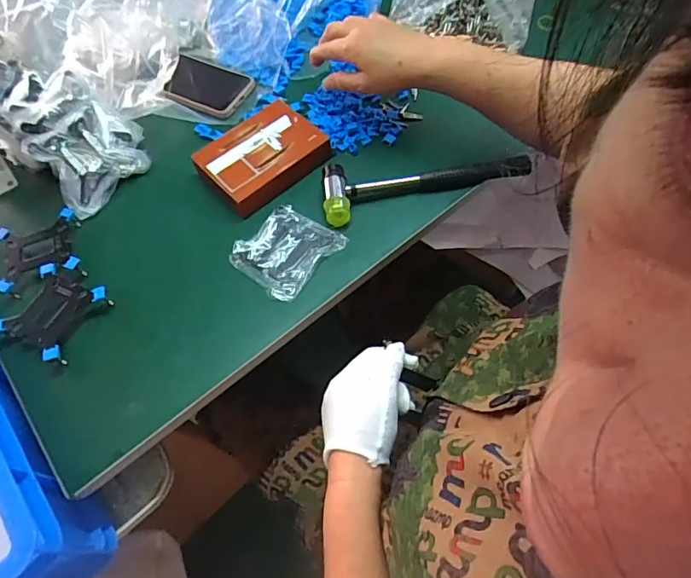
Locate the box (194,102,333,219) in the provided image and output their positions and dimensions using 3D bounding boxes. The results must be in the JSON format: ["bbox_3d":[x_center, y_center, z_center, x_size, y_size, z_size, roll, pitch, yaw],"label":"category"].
[{"bbox_3d":[-0.101,-0.164,0.588,0.143,0.029,0.109,-39,67,-16],"label":"box"}]

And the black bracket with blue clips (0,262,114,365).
[{"bbox_3d":[-0.305,0.025,0.509,0.083,0.028,0.084,22,66,14],"label":"black bracket with blue clips"}]

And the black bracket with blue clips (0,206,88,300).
[{"bbox_3d":[-0.344,-0.042,0.547,0.086,0.032,0.085,-19,63,-7],"label":"black bracket with blue clips"}]

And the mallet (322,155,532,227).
[{"bbox_3d":[0.089,-0.130,0.561,0.239,0.025,0.063,-14,63,-4],"label":"mallet"}]

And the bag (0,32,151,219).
[{"bbox_3d":[-0.414,-0.240,0.630,0.356,0.072,0.123,35,69,19],"label":"bag"}]

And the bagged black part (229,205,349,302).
[{"bbox_3d":[-0.066,-0.045,0.538,0.094,0.009,0.100,37,70,19],"label":"bagged black part"}]

